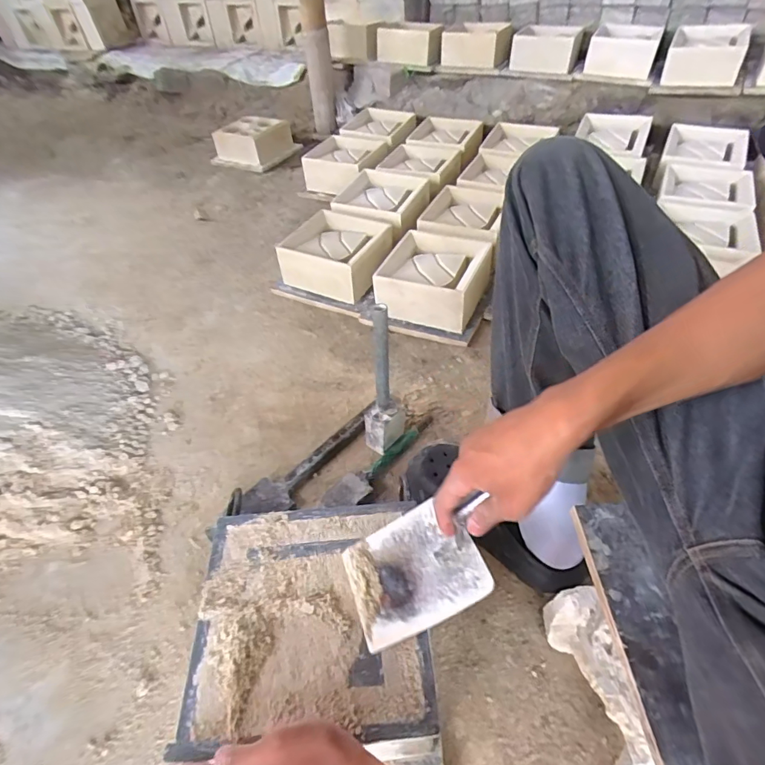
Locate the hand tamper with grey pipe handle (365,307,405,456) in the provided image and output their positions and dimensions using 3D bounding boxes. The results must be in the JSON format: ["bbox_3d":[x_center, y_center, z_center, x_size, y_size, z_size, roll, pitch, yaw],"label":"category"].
[{"bbox_3d":[0.001,0.009,0.695,0.052,0.264,0.058,31,56,27],"label":"hand tamper with grey pipe handle"}]

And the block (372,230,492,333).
[{"bbox_3d":[0.111,-0.224,1.024,0.207,0.115,0.208,15,48,14],"label":"block"}]

